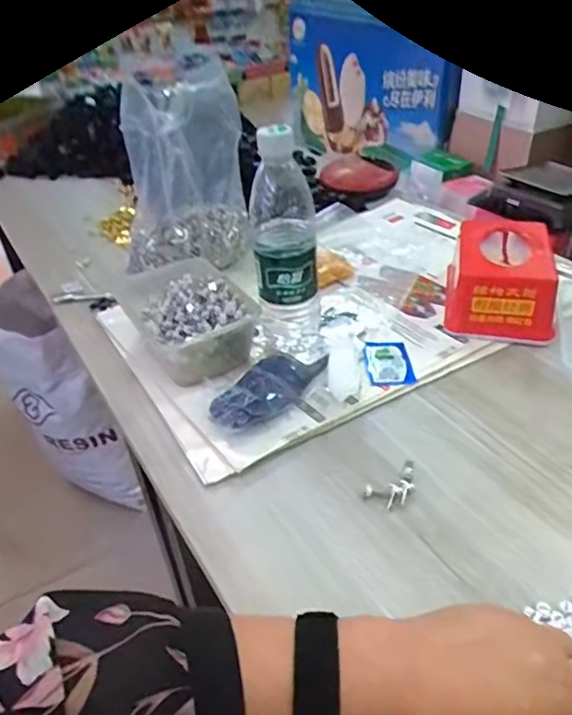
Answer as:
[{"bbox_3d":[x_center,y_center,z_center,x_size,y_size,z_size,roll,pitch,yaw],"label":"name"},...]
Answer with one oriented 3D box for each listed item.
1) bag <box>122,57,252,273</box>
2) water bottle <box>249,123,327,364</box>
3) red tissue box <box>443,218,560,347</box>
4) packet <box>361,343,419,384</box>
[{"bbox_3d":[-0.114,-0.207,0.663,0.055,0.201,0.146,27,47,34],"label":"bag"},{"bbox_3d":[0.000,-0.102,0.549,0.069,0.216,0.058,-3,37,2],"label":"water bottle"},{"bbox_3d":[0.239,-0.091,0.644,0.108,0.080,0.139,5,38,12],"label":"red tissue box"},{"bbox_3d":[0.104,0.006,0.590,0.047,0.007,0.064,-6,37,-3],"label":"packet"}]

